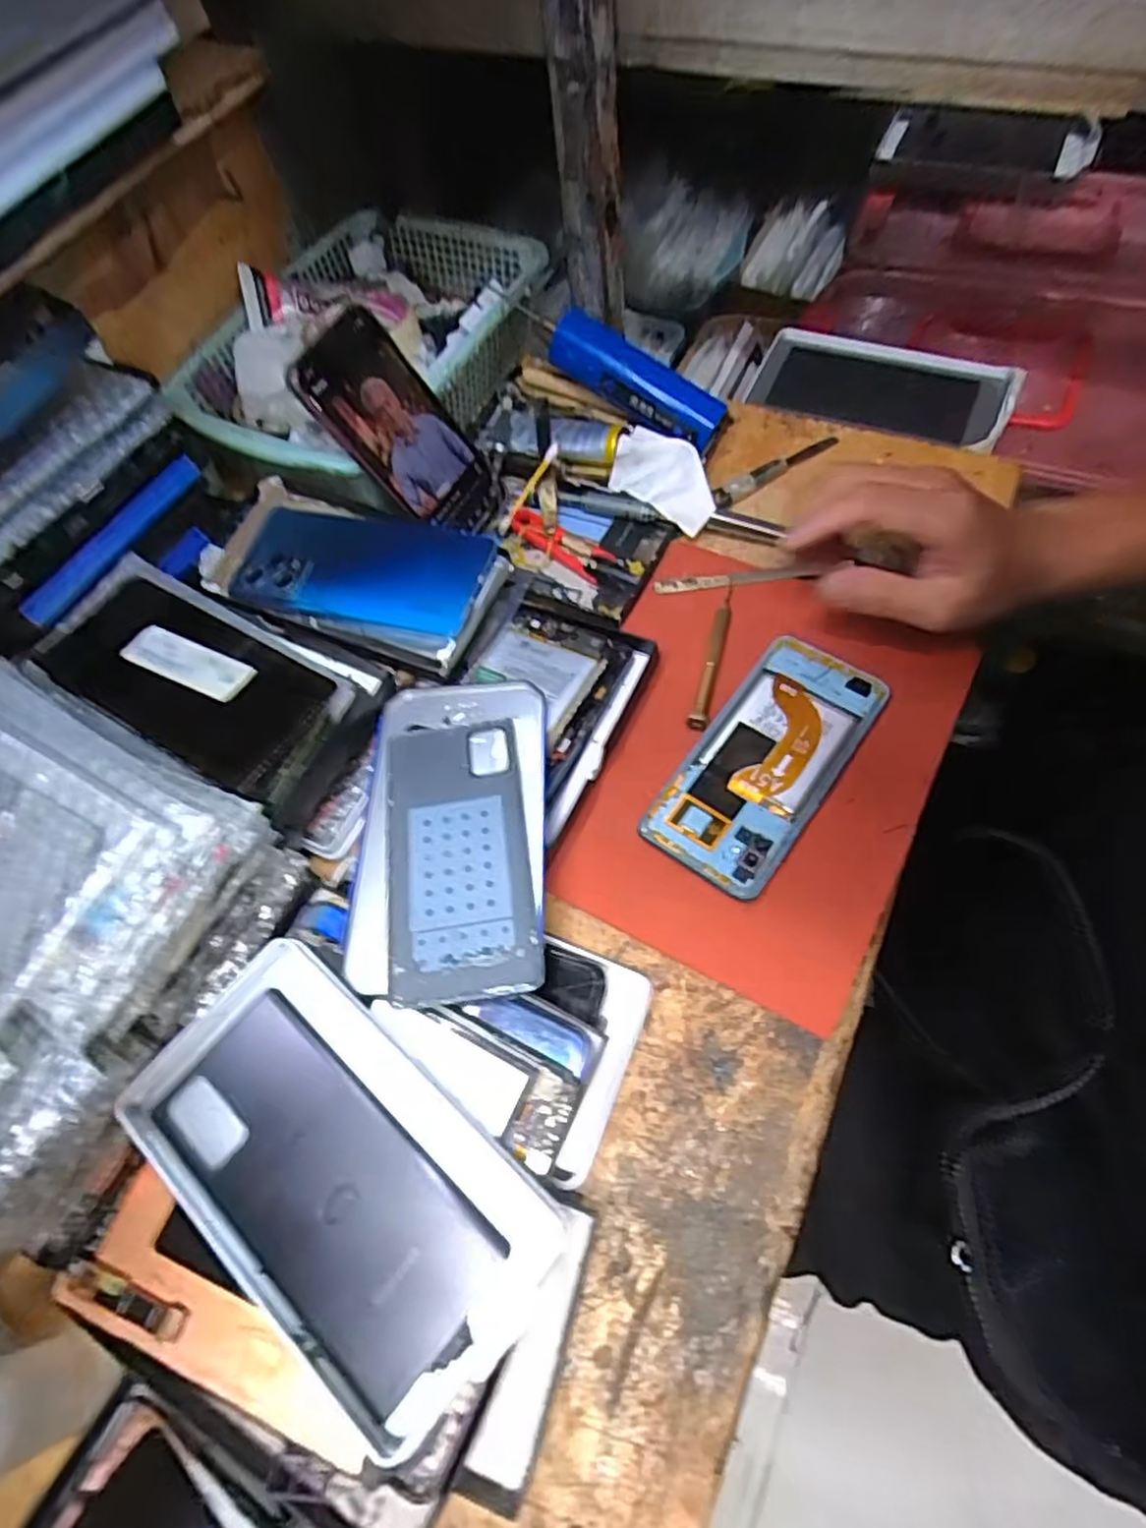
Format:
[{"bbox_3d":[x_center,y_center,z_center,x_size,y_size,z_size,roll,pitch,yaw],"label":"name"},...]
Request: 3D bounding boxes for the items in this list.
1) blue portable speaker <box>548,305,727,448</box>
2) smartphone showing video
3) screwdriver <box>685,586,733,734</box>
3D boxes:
[{"bbox_3d":[0.044,-0.273,0.513,0.132,0.041,0.028,31,68,-1],"label":"blue portable speaker"},{"bbox_3d":[-0.109,-0.215,0.464,0.007,0.139,0.072,15,68,49],"label":"smartphone showing video"},{"bbox_3d":[0.088,-0.071,0.442,0.011,0.011,0.112,12,65,11],"label":"screwdriver"}]

